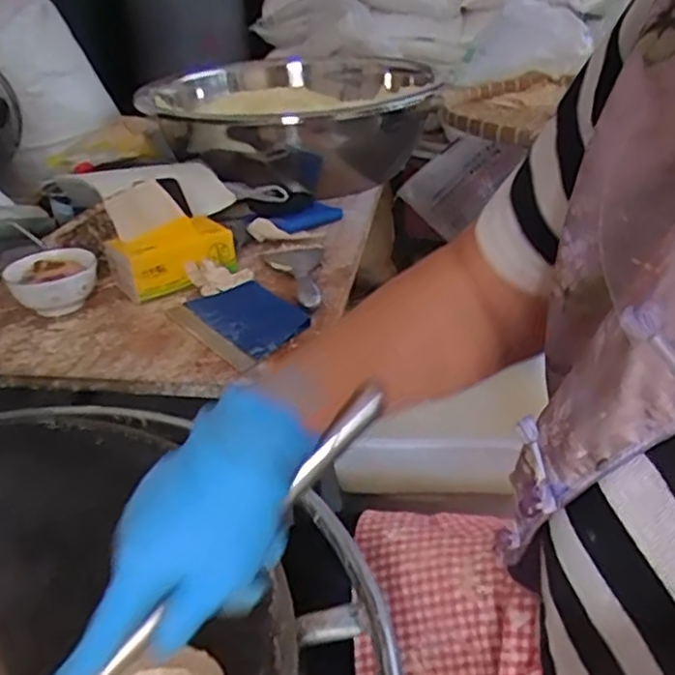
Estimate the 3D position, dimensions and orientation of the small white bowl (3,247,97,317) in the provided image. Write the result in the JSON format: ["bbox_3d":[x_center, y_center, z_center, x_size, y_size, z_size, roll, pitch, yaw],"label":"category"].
[{"bbox_3d":[-0.393,-0.074,0.936,0.117,0.061,0.122,-2,31,1],"label":"small white bowl"}]

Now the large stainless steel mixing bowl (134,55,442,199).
[{"bbox_3d":[-0.093,-0.420,1.324,0.523,0.173,0.462,-7,31,-6],"label":"large stainless steel mixing bowl"}]

